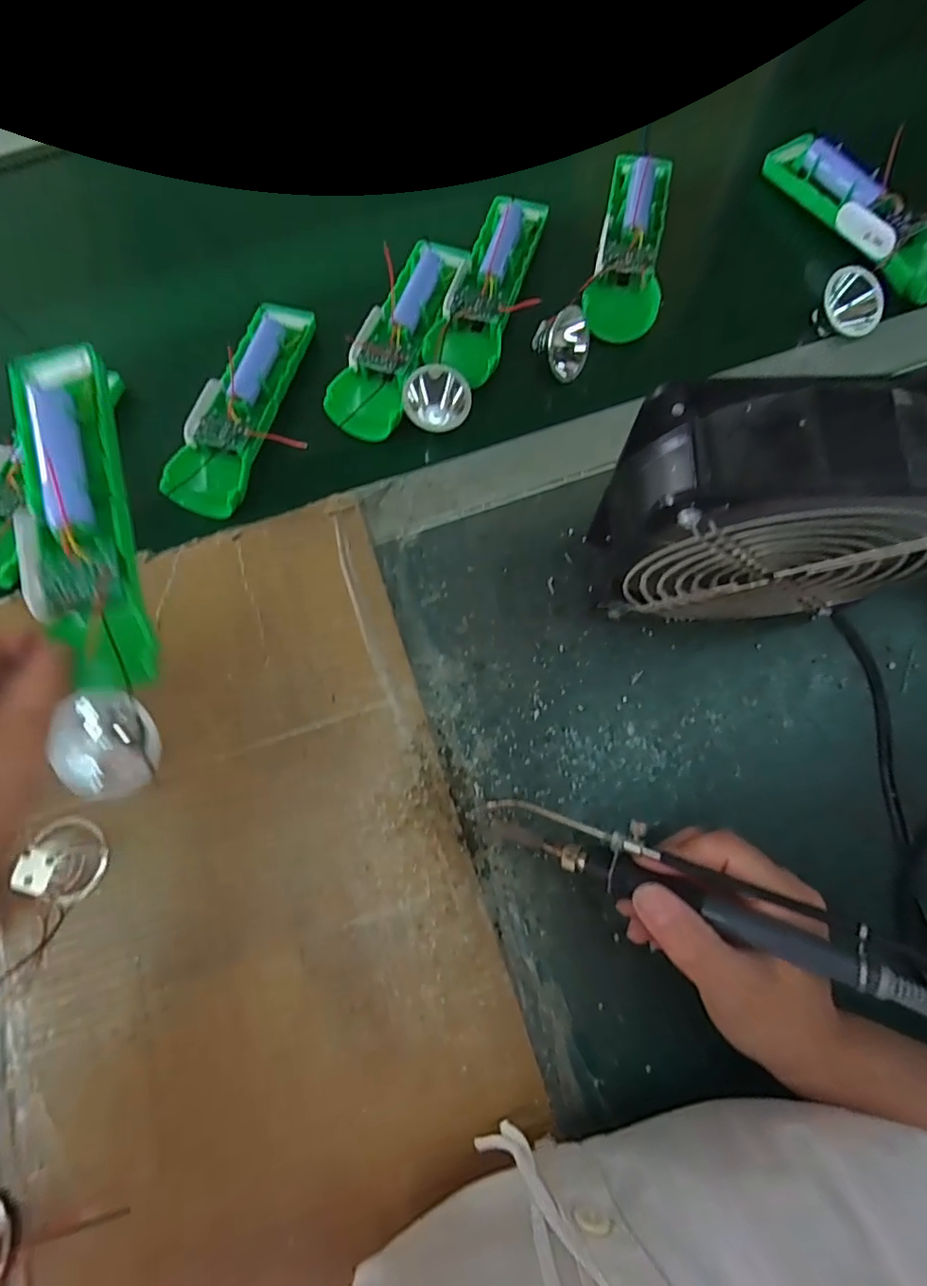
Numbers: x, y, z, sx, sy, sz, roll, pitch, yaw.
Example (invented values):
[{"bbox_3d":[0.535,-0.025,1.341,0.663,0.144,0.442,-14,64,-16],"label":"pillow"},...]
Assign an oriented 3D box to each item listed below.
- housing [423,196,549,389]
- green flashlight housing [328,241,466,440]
[{"bbox_3d":[0.017,-0.244,0.385,0.048,0.026,0.141,19,77,6],"label":"housing"},{"bbox_3d":[-0.046,-0.206,0.381,0.049,0.027,0.148,20,77,6],"label":"green flashlight housing"}]

